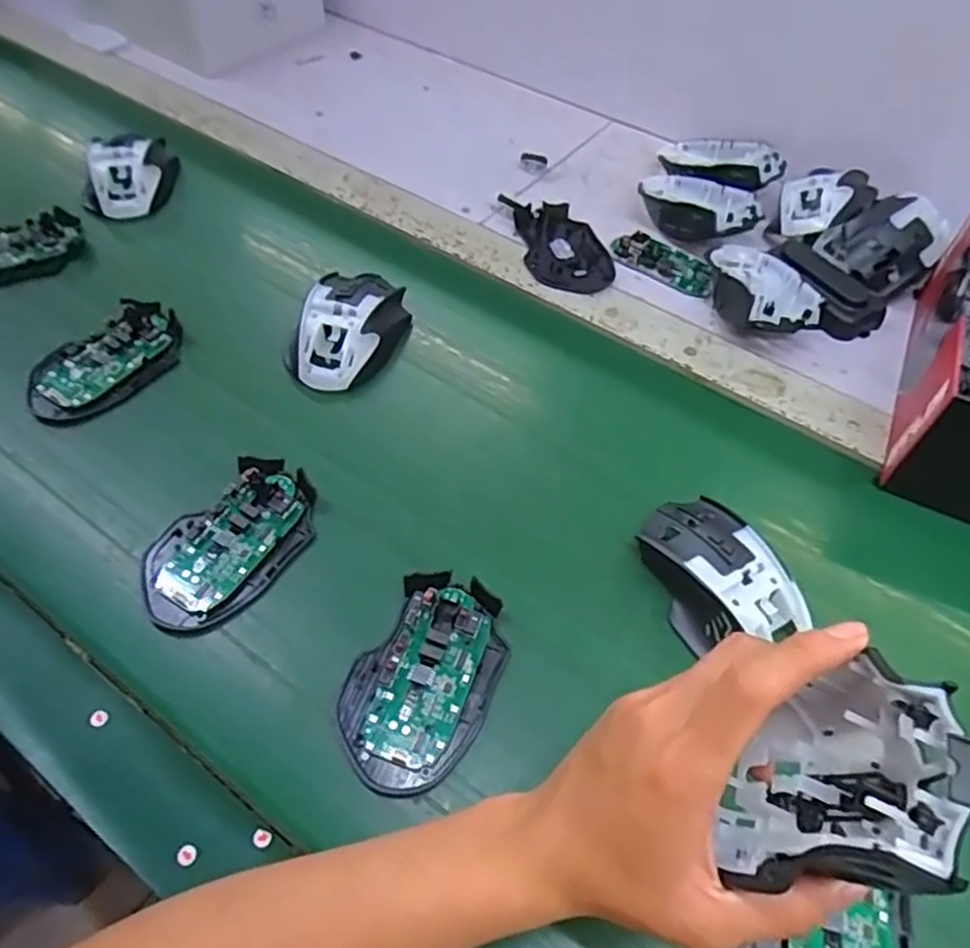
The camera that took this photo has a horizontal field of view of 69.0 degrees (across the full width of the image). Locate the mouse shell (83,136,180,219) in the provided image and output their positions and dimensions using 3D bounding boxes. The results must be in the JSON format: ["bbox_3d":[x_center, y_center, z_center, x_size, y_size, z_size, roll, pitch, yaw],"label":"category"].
[{"bbox_3d":[-0.318,-0.270,0.635,0.067,0.035,0.093,-7,54,-8],"label":"mouse shell"}]

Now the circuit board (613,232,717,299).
[{"bbox_3d":[0.154,-0.182,0.607,0.093,0.007,0.044,29,57,17],"label":"circuit board"}]

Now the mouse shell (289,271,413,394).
[{"bbox_3d":[-0.097,-0.111,0.522,0.069,0.034,0.112,10,54,4],"label":"mouse shell"}]

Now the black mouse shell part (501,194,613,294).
[{"bbox_3d":[0.066,-0.202,0.614,0.070,0.013,0.122,-13,55,-12],"label":"black mouse shell part"}]

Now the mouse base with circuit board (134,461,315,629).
[{"bbox_3d":[-0.151,0.039,0.419,0.070,0.018,0.113,34,59,20],"label":"mouse base with circuit board"}]

